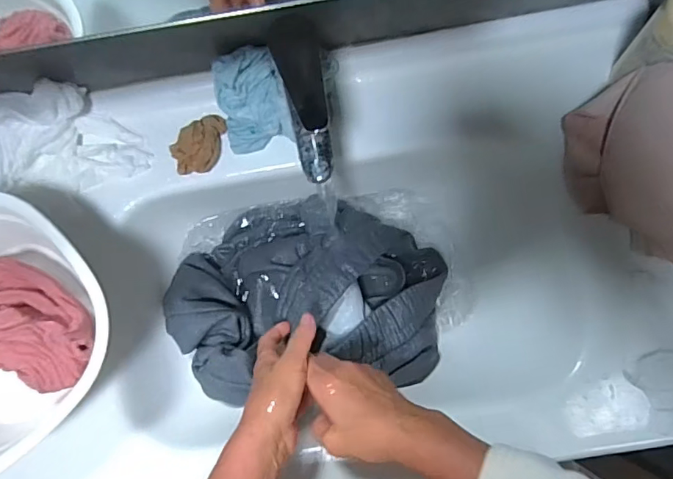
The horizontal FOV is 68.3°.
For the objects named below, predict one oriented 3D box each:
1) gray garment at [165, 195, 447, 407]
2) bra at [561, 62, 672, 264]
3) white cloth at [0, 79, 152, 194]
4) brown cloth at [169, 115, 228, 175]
[{"bbox_3d":[-0.037,0.061,0.583,0.318,0.075,0.224,-6,81,1],"label":"gray garment"},{"bbox_3d":[0.321,-0.051,0.485,0.123,0.105,0.224,-9,81,1],"label":"bra"},{"bbox_3d":[-0.324,-0.114,0.557,0.210,0.035,0.113,-1,110,-7],"label":"white cloth"},{"bbox_3d":[-0.152,-0.107,0.552,0.042,0.031,0.076,30,83,6],"label":"brown cloth"}]

